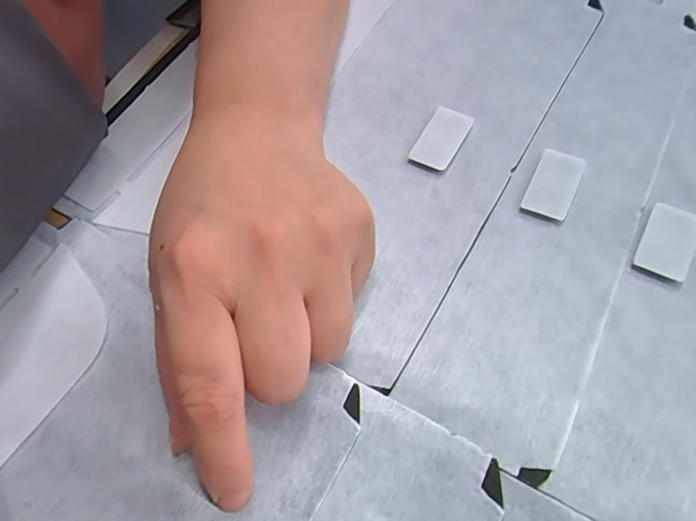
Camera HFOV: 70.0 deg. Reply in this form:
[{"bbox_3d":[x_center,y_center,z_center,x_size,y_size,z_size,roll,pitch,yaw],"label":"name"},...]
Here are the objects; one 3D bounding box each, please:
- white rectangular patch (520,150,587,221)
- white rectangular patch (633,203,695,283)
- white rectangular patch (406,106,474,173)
[{"bbox_3d":[0.090,-0.033,0.217,0.019,0.004,0.034,24,66,15],"label":"white rectangular patch"},{"bbox_3d":[0.130,-0.008,0.201,0.019,0.004,0.034,27,66,16],"label":"white rectangular patch"},{"bbox_3d":[0.044,-0.057,0.232,0.018,0.006,0.034,27,66,16],"label":"white rectangular patch"}]

